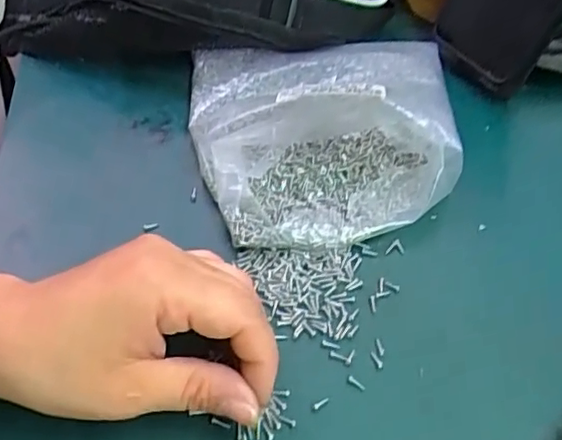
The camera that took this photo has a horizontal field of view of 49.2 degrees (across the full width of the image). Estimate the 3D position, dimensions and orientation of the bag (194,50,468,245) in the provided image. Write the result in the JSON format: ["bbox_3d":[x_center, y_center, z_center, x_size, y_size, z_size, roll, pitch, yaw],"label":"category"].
[{"bbox_3d":[0.030,-0.064,0.359,0.163,0.047,0.164,-3,49,-5],"label":"bag"}]

